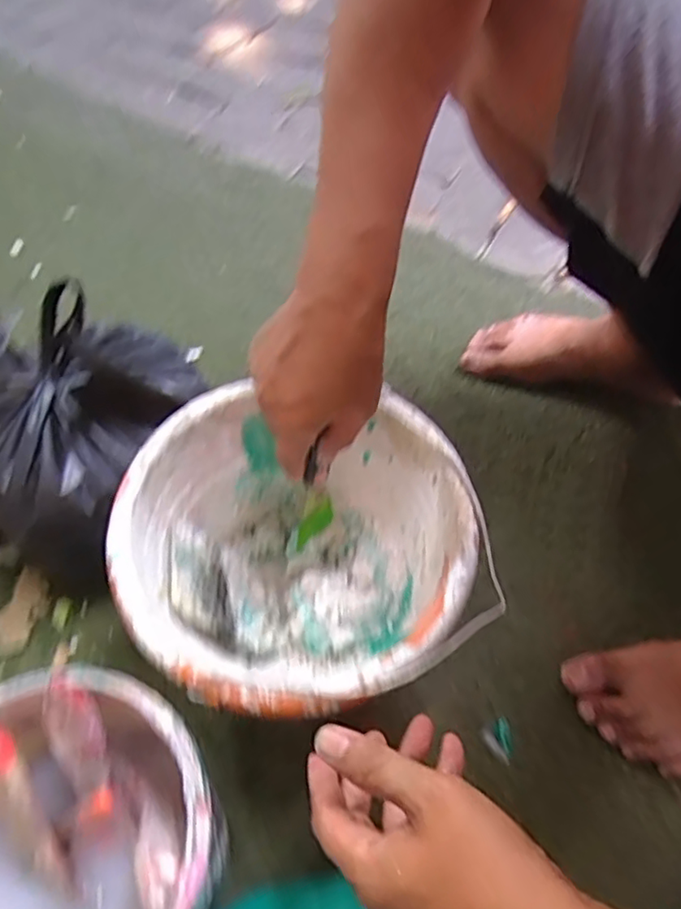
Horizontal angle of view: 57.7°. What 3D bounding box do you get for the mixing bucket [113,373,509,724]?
[{"bbox_3d":[-0.027,0.086,0.477,0.234,0.164,0.233,-1,57,1],"label":"mixing bucket"}]

